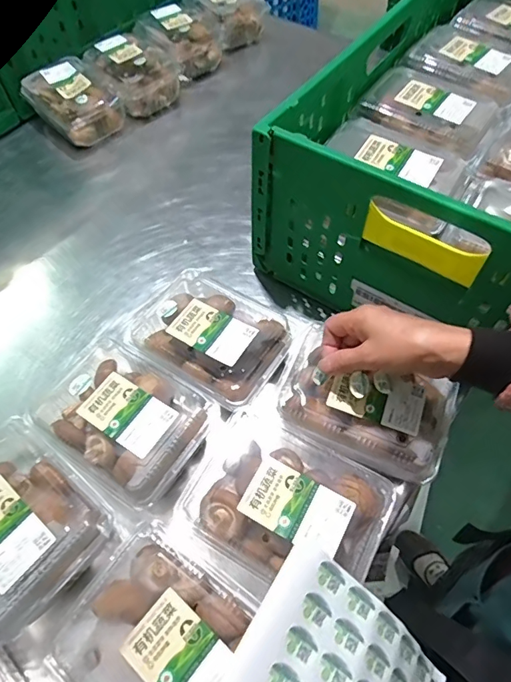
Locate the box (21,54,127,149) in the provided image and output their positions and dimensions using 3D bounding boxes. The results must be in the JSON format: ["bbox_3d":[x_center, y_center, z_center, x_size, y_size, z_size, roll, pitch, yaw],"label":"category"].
[{"bbox_3d":[-0.319,-0.422,0.808,0.126,0.087,0.150,-39,64,-20],"label":"box"}]

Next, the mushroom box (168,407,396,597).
[{"bbox_3d":[0.024,0.150,0.422,0.179,0.058,0.143,28,63,19],"label":"mushroom box"}]

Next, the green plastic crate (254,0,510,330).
[{"bbox_3d":[0.324,-0.281,0.585,0.390,0.180,0.591,30,64,20],"label":"green plastic crate"}]

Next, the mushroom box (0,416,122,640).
[{"bbox_3d":[-0.221,0.168,0.432,0.169,0.078,0.126,37,66,23],"label":"mushroom box"}]

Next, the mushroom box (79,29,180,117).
[{"bbox_3d":[-0.234,-0.501,0.857,0.140,0.087,0.163,-35,63,-18],"label":"mushroom box"}]

